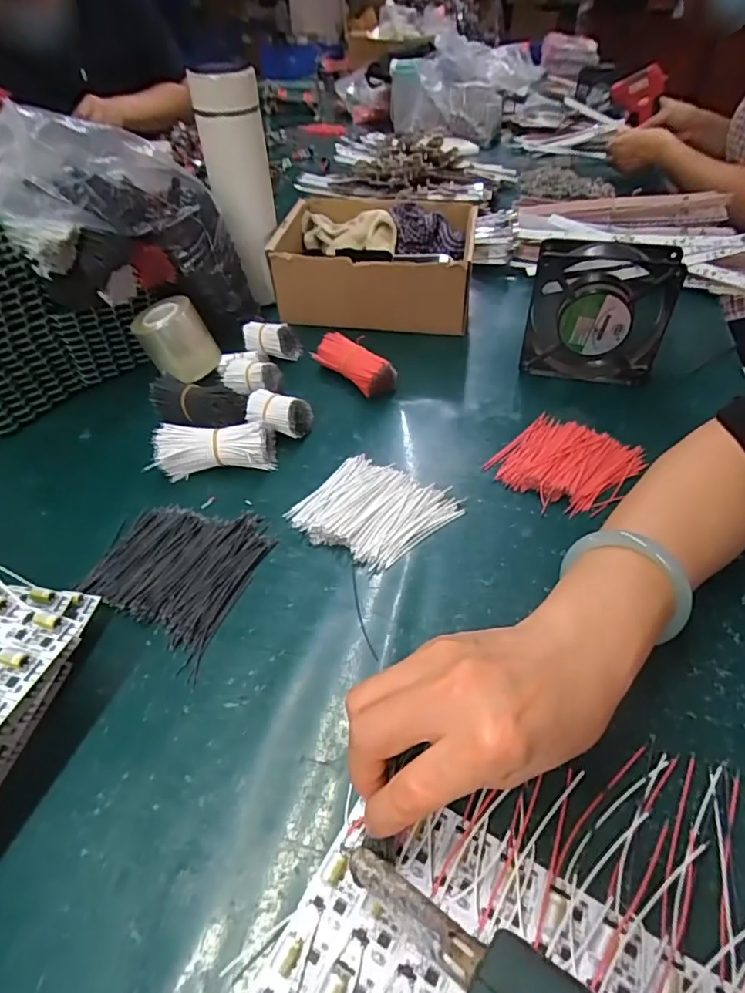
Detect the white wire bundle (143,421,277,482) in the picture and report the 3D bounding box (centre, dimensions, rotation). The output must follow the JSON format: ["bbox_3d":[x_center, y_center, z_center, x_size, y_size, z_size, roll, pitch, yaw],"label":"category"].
[{"bbox_3d":[-0.130,-0.040,0.437,0.094,0.036,0.034,-6,45,-5],"label":"white wire bundle"}]

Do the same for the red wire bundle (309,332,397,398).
[{"bbox_3d":[-0.018,-0.128,0.523,0.091,0.036,0.033,30,52,27],"label":"red wire bundle"}]

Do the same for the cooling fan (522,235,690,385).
[{"bbox_3d":[0.206,-0.167,0.488,0.119,0.126,0.032,7,45,8],"label":"cooling fan"}]

